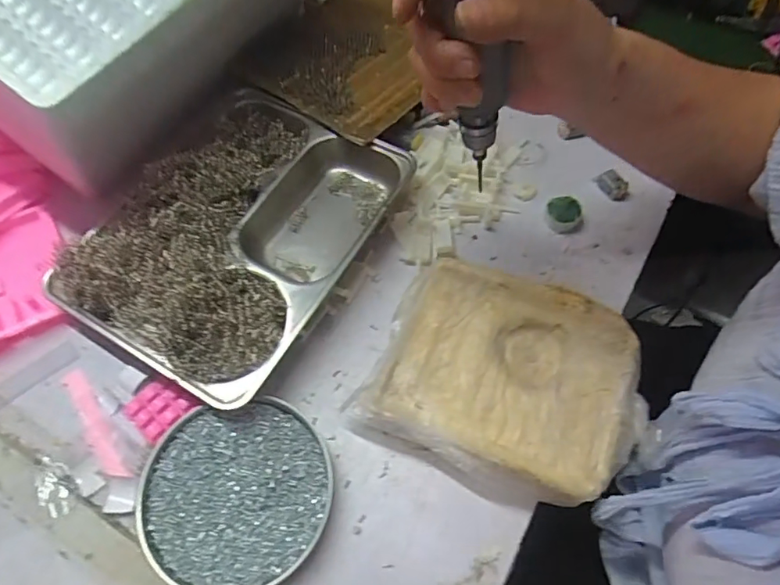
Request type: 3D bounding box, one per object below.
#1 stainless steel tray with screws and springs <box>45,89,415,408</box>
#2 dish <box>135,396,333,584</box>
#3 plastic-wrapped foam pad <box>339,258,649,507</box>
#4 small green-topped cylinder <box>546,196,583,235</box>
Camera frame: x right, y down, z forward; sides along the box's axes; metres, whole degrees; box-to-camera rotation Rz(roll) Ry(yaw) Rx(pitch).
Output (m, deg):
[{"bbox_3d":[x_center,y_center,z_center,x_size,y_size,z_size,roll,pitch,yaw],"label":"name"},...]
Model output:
[{"bbox_3d":[-0.131,-0.060,0.466,0.207,0.063,0.281,28,67,15],"label":"stainless steel tray with screws and springs"},{"bbox_3d":[-0.113,0.147,0.380,0.133,0.014,0.128,-1,63,2],"label":"dish"},{"bbox_3d":[0.092,0.071,0.410,0.200,0.041,0.162,22,66,13],"label":"plastic-wrapped foam pad"},{"bbox_3d":[0.167,-0.075,0.496,0.036,0.017,0.036,-1,63,2],"label":"small green-topped cylinder"}]

